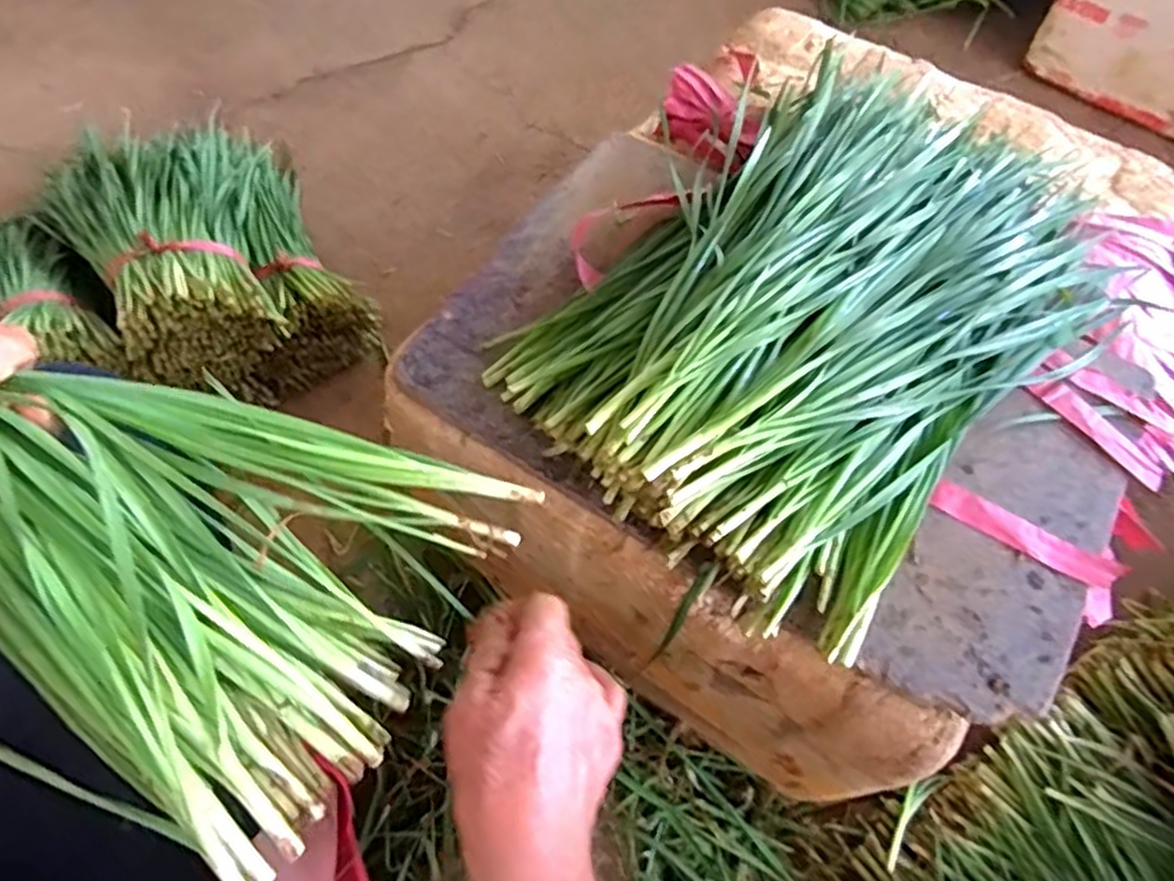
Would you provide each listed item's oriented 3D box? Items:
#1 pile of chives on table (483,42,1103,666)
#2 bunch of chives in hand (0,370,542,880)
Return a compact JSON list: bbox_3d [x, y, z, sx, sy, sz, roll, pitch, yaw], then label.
[{"bbox_3d":[0.159,-0.104,0.469,0.281,0.080,0.412,40,68,19],"label":"pile of chives on table"},{"bbox_3d":[-0.223,-0.041,0.275,0.429,0.073,0.176,44,67,-8],"label":"bunch of chives in hand"}]

